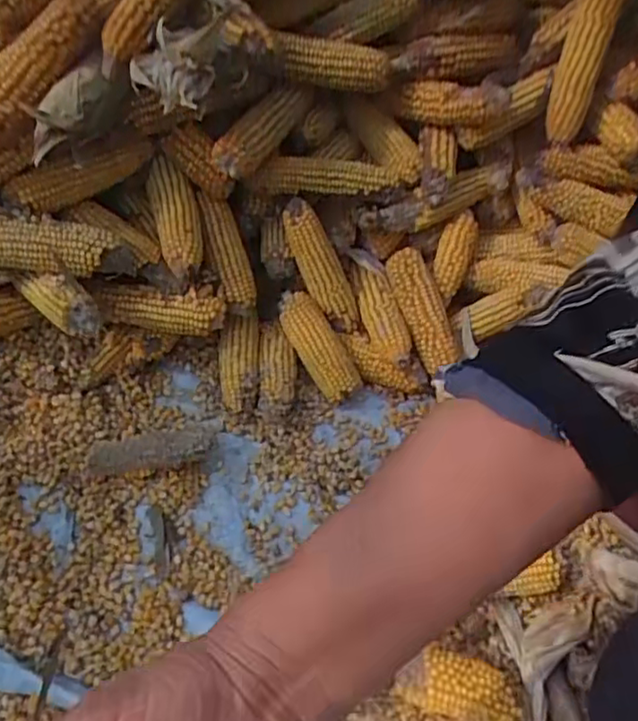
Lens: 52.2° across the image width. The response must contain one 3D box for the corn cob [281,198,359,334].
[{"bbox_3d":[0.003,-0.112,0.795,0.042,0.182,0.043,1,39,42],"label":"corn cob"}]

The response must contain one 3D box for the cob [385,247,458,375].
[{"bbox_3d":[0.130,-0.065,0.810,0.044,0.039,0.151,-17,81,-18],"label":"cob"}]

